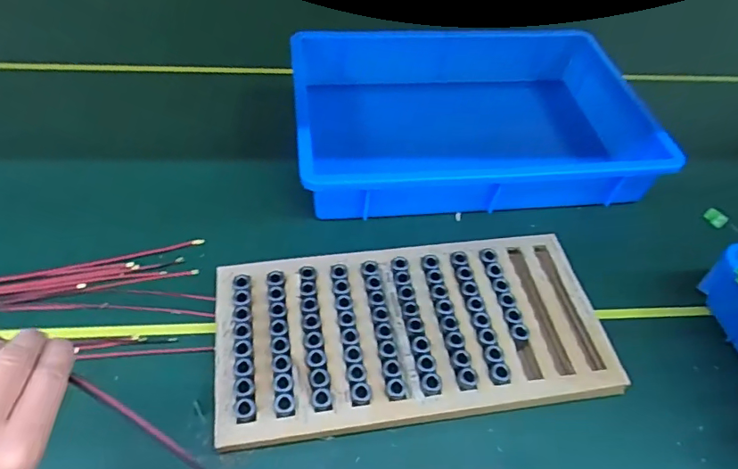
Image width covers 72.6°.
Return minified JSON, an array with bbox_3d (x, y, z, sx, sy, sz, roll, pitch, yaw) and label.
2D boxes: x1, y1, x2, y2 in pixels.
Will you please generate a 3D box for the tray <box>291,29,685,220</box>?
[{"bbox_3d":[0.119,-0.149,0.648,0.419,0.098,0.280,-1,50,-6],"label":"tray"}]

